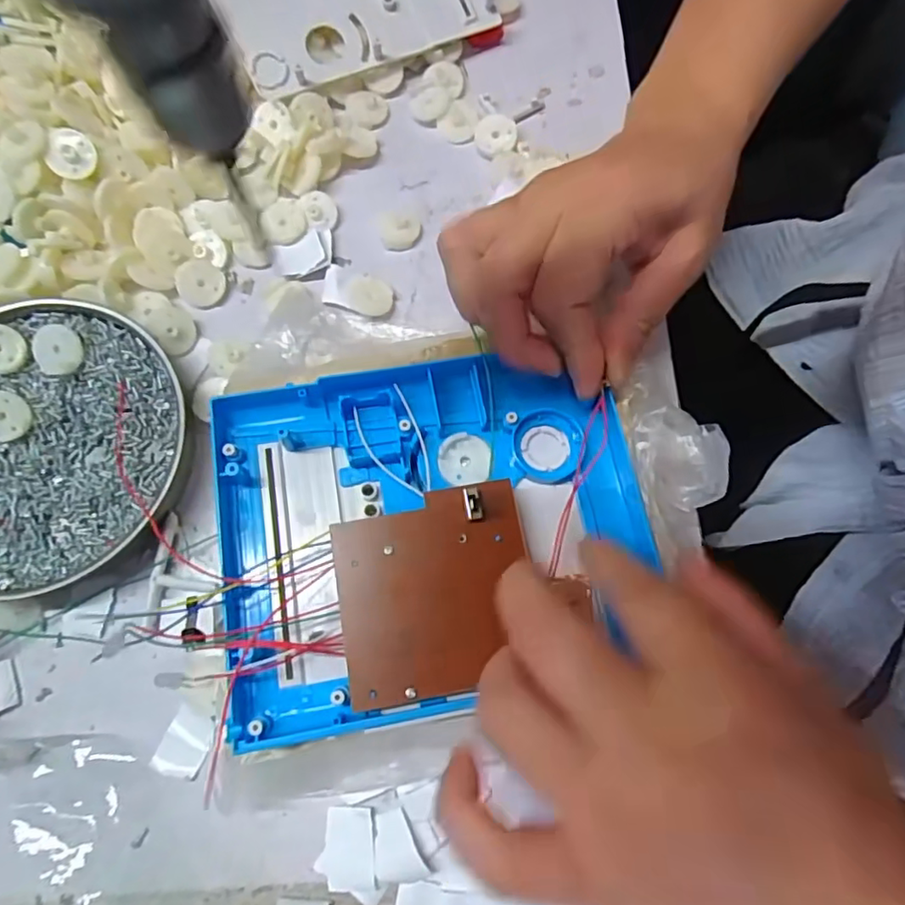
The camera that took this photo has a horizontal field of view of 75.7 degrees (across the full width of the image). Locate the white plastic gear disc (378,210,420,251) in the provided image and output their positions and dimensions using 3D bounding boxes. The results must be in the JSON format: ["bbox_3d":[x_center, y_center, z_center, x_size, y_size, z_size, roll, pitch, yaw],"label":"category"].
[{"bbox_3d":[-0.028,-0.120,0.310,0.022,0.006,0.024,0,75,0],"label":"white plastic gear disc"}]

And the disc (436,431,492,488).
[{"bbox_3d":[0.005,0.003,0.244,0.022,0.005,0.021,0,75,0],"label":"disc"}]

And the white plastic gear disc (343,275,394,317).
[{"bbox_3d":[-0.042,-0.080,0.298,0.025,0.006,0.022,32,77,8],"label":"white plastic gear disc"}]

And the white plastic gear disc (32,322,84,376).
[{"bbox_3d":[-0.185,-0.049,0.273,0.021,0.004,0.024,-19,85,-5],"label":"white plastic gear disc"}]

